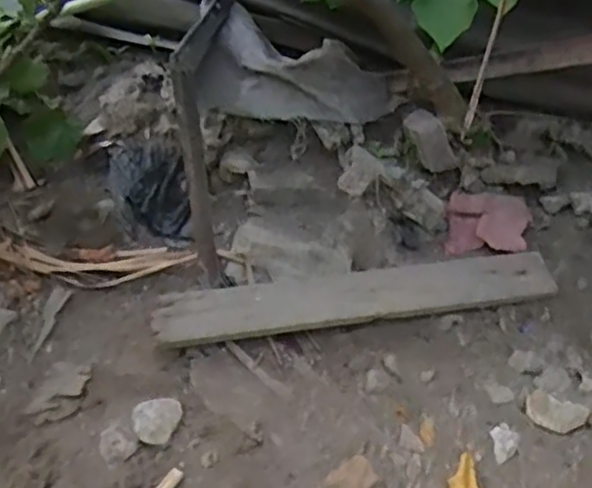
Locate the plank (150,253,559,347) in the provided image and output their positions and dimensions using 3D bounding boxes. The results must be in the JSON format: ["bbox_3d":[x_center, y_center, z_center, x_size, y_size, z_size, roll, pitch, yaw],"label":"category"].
[{"bbox_3d":[0.087,0.075,1.053,0.577,0.023,0.087,-6,52,-6],"label":"plank"}]

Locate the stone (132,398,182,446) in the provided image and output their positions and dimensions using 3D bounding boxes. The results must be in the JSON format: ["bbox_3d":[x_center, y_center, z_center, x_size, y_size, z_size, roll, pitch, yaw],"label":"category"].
[{"bbox_3d":[-0.180,0.229,0.920,0.060,0.018,0.064,-1,31,-8],"label":"stone"}]

